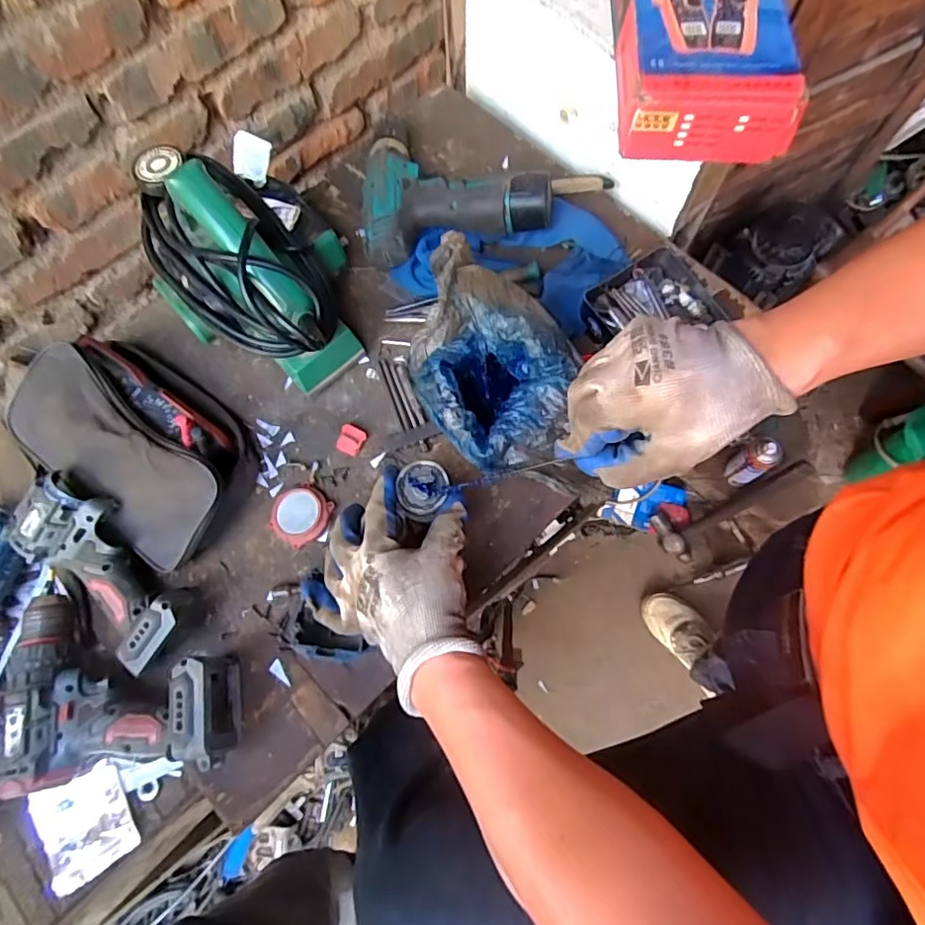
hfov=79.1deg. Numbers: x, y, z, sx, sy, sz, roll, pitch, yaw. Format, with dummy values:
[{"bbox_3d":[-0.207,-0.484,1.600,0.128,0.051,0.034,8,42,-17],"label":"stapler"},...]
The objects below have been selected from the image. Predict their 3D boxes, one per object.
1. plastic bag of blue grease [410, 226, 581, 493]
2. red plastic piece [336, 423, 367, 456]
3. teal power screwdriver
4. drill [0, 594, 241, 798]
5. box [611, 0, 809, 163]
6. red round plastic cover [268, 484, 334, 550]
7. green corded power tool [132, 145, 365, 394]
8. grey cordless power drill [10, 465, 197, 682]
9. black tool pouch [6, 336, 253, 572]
[{"bbox_3d":[0.023,-0.095,0.502,0.142,0.094,0.232,-8,72,0],"label":"plastic bag of blue grease"},{"bbox_3d":[-0.110,-0.023,0.549,0.026,0.010,0.028,26,75,11],"label":"red plastic piece"},{"bbox_3d":[-0.009,-0.296,0.626,0.197,0.074,0.147,-5,72,1],"label":"teal power screwdriver"},{"bbox_3d":[-0.280,0.181,0.469,0.171,0.064,0.142,-7,72,0],"label":"drill"},{"bbox_3d":[0.214,-0.393,0.515,0.141,0.059,0.244,2,72,3],"label":"box"},{"bbox_3d":[-0.152,0.048,0.522,0.055,0.016,0.054,-1,72,2],"label":"red round plastic cover"},{"bbox_3d":[-0.200,-0.190,0.526,0.158,0.169,0.245,-37,74,-9],"label":"green corded power tool"},{"bbox_3d":[-0.311,0.093,0.492,0.176,0.074,0.073,40,78,14],"label":"grey cordless power drill"},{"bbox_3d":[-0.303,-0.019,0.526,0.217,0.083,0.141,41,78,14],"label":"black tool pouch"}]

